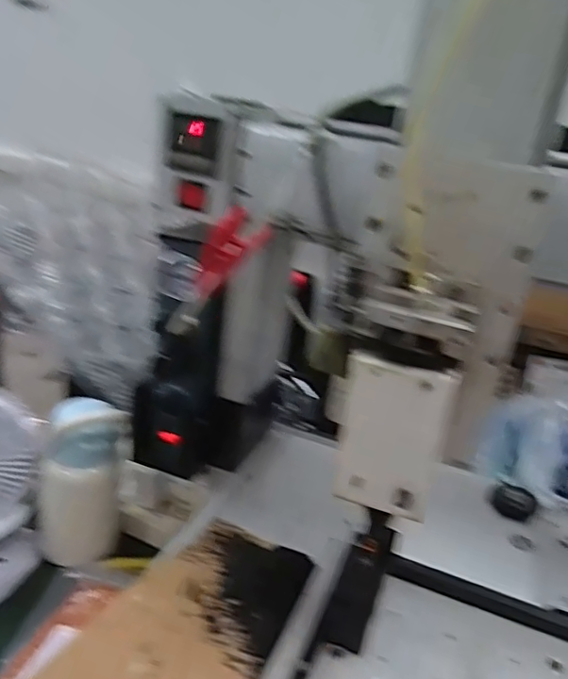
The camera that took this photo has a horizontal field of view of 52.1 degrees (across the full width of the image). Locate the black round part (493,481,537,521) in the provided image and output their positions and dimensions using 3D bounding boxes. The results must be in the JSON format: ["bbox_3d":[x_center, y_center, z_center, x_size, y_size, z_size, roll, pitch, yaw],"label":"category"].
[{"bbox_3d":[0.228,0.156,0.574,0.037,0.015,0.045,16,23,19],"label":"black round part"}]

